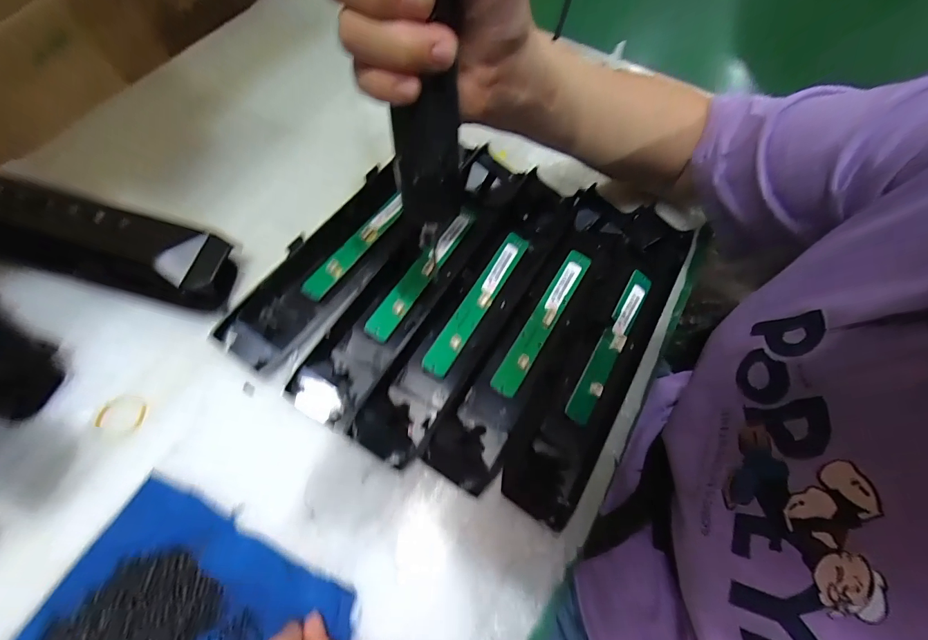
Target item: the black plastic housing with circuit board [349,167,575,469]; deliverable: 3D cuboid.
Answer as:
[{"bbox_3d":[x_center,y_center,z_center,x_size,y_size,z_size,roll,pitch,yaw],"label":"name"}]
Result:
[{"bbox_3d":[0.009,-0.014,0.330,0.059,0.017,0.264,29,67,10],"label":"black plastic housing with circuit board"}]

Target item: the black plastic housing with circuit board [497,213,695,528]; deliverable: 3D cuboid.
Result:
[{"bbox_3d":[0.113,0.018,0.313,0.063,0.012,0.270,31,68,10],"label":"black plastic housing with circuit board"}]

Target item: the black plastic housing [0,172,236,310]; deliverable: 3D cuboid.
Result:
[{"bbox_3d":[-0.306,-0.069,0.318,0.268,0.039,0.063,14,66,3],"label":"black plastic housing"}]

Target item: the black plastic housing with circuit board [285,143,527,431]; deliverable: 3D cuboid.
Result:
[{"bbox_3d":[-0.035,-0.041,0.330,0.061,0.016,0.262,29,67,10],"label":"black plastic housing with circuit board"}]

